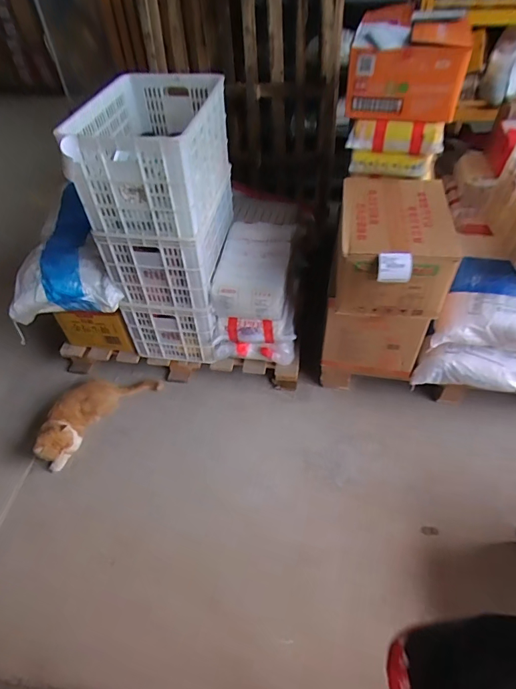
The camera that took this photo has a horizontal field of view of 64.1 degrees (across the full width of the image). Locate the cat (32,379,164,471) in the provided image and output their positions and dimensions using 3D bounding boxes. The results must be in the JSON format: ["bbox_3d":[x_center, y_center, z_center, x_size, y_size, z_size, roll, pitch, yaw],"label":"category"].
[{"bbox_3d":[-0.628,0.235,1.573,0.185,0.148,0.473,32,63,27],"label":"cat"}]

